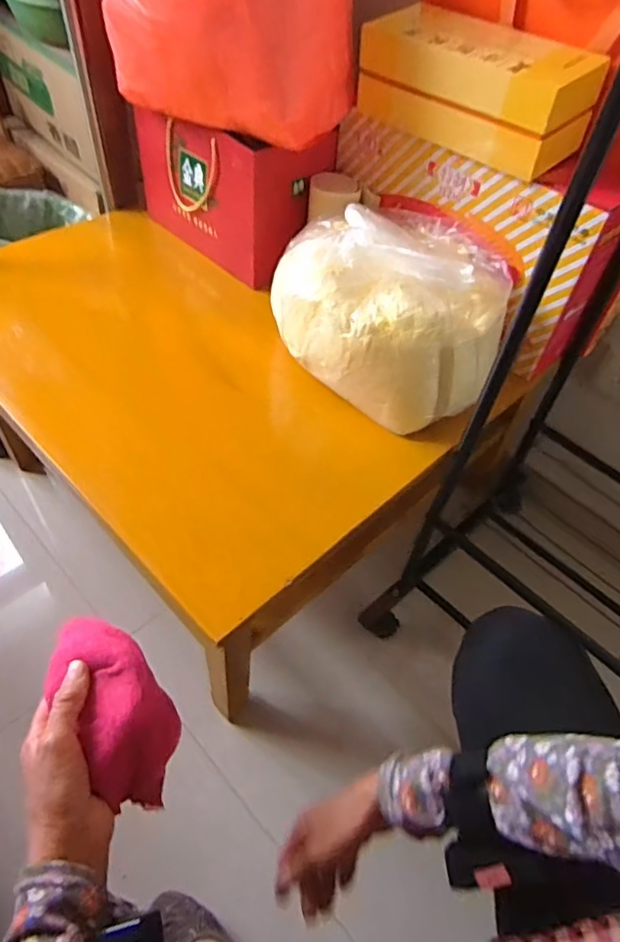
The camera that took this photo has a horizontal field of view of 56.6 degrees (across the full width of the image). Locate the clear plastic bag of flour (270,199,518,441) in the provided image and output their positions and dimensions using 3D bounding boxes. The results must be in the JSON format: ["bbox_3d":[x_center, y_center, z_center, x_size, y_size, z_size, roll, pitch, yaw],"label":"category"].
[{"bbox_3d":[0.111,-0.226,0.783,0.296,0.172,0.292,17,50,9],"label":"clear plastic bag of flour"}]

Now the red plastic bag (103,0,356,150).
[{"bbox_3d":[-0.106,-0.611,0.744,0.305,0.247,0.215,29,53,19],"label":"red plastic bag"}]

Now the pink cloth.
[{"bbox_3d":[-0.151,0.187,0.450,0.073,0.076,0.154,-23,76,-22],"label":"pink cloth"}]

